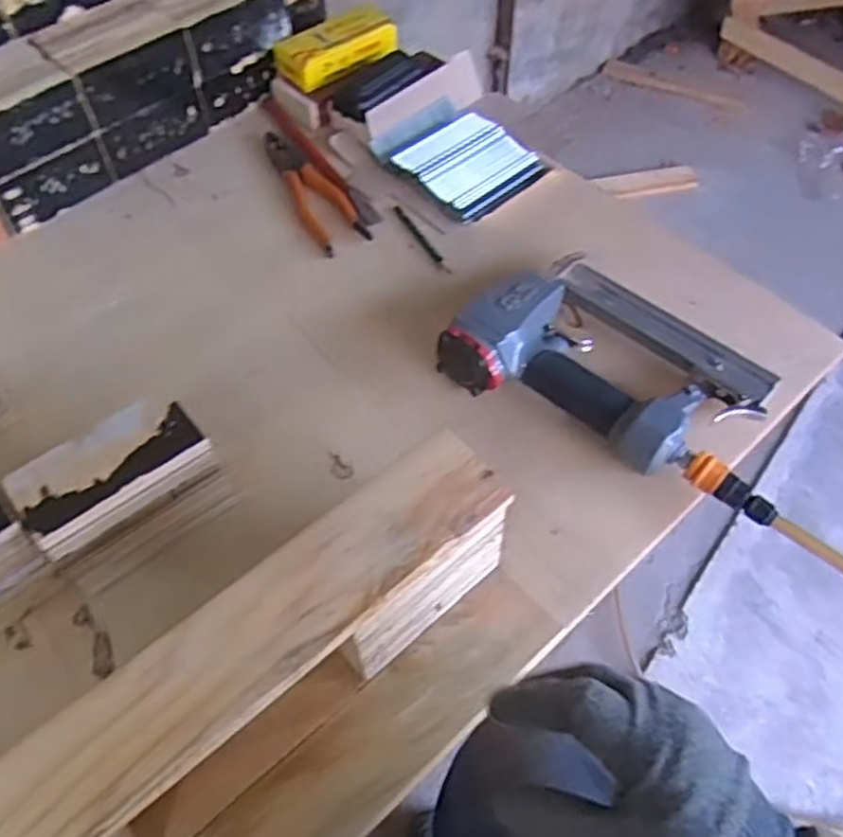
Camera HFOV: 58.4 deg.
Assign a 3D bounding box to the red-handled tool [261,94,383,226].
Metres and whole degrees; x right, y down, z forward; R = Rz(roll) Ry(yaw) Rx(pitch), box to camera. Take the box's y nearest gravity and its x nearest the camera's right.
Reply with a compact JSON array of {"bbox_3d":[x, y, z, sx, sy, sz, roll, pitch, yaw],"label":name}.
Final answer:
[{"bbox_3d":[-0.112,-0.277,0.795,0.023,0.016,0.240,-29,59,-17],"label":"red-handled tool"}]

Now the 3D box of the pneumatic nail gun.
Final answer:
[{"bbox_3d":[0.152,-0.052,0.604,0.230,0.052,0.155,26,60,19],"label":"pneumatic nail gun"}]

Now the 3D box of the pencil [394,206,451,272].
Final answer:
[{"bbox_3d":[0.000,-0.173,0.724,0.009,0.004,0.106,-26,58,-15],"label":"pencil"}]

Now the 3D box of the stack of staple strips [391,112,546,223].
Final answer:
[{"bbox_3d":[0.048,-0.255,0.760,0.112,0.027,0.110,38,65,25],"label":"stack of staple strips"}]

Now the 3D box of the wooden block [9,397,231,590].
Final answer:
[{"bbox_3d":[-0.199,0.052,0.520,0.124,0.086,0.065,-35,61,-20],"label":"wooden block"}]

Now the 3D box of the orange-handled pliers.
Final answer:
[{"bbox_3d":[-0.115,-0.233,0.763,0.050,0.017,0.181,-26,58,-15],"label":"orange-handled pliers"}]

